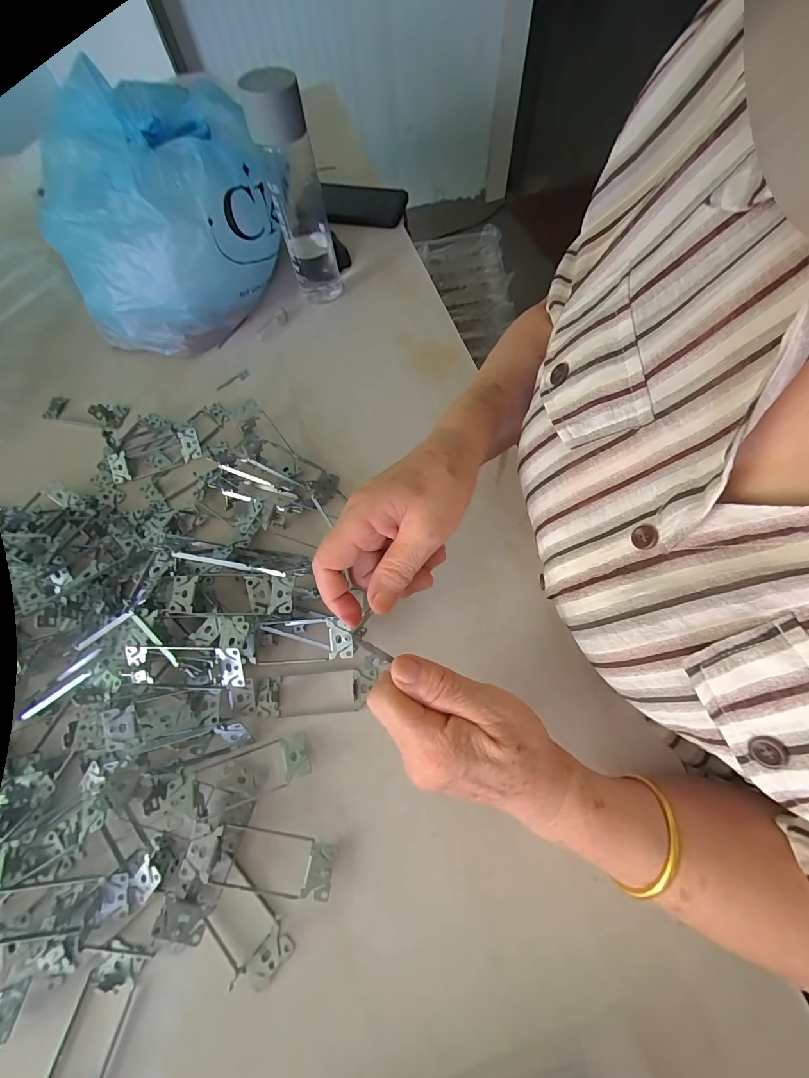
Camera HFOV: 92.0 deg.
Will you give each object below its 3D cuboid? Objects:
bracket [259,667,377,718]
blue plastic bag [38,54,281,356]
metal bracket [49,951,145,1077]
[{"bbox_3d":[-0.078,0.133,0.337,0.105,0.011,0.034,-5,68,0],"label":"bracket"},{"bbox_3d":[-0.292,-0.393,0.488,0.248,0.153,0.263,-20,68,-6],"label":"blue plastic bag"},{"bbox_3d":[-0.214,0.337,0.255,0.036,0.024,0.097,12,69,7],"label":"metal bracket"}]

